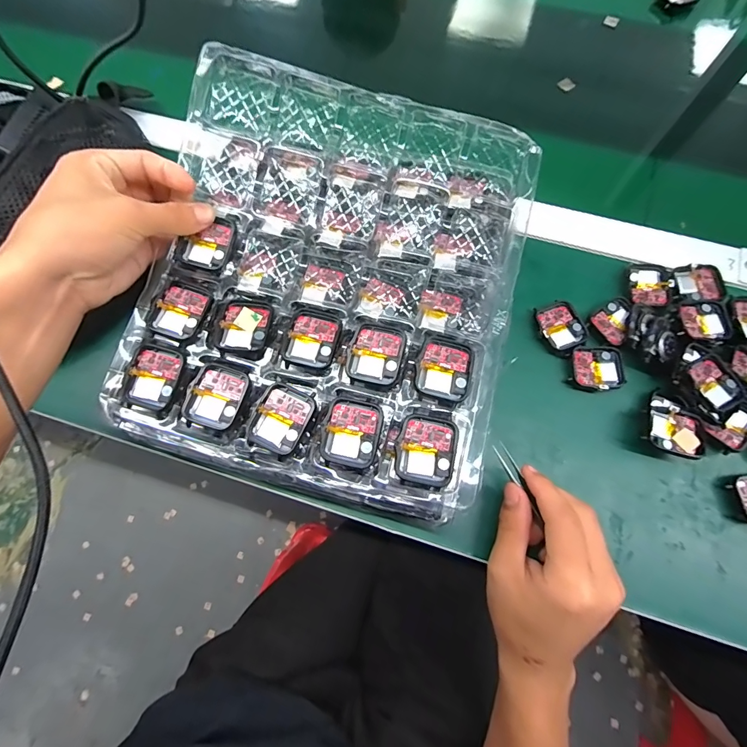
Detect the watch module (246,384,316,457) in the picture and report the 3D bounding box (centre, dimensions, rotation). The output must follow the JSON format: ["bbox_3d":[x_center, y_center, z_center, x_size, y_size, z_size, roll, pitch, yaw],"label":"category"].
[{"bbox_3d":[-0.061,0.030,0.259,0.036,0.004,0.043,24,75,8],"label":"watch module"}]

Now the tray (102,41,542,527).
[{"bbox_3d":[-0.029,-0.070,0.283,0.254,0.033,0.294,15,80,3],"label":"tray"}]

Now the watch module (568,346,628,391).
[{"bbox_3d":[0.192,-0.005,0.331,0.044,0.007,0.038,0,73,0],"label":"watch module"}]

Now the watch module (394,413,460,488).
[{"bbox_3d":[0.035,0.049,0.249,0.037,0.004,0.043,12,73,4],"label":"watch module"}]

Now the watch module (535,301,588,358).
[{"bbox_3d":[0.166,-0.040,0.343,0.038,0.007,0.046,-27,75,-8],"label":"watch module"}]

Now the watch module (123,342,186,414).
[{"bbox_3d":[-0.151,0.002,0.267,0.035,0.004,0.044,14,73,5],"label":"watch module"}]

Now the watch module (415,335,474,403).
[{"bbox_3d":[0.049,-0.004,0.264,0.036,0.004,0.042,13,73,4],"label":"watch module"}]

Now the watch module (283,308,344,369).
[{"bbox_3d":[-0.043,-0.025,0.277,0.035,0.004,0.044,10,73,3],"label":"watch module"}]

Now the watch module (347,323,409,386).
[{"bbox_3d":[0.003,-0.014,0.269,0.038,0.005,0.041,12,73,4],"label":"watch module"}]

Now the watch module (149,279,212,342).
[{"bbox_3d":[-0.138,-0.045,0.279,0.035,0.006,0.042,19,74,6],"label":"watch module"}]

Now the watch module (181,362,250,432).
[{"bbox_3d":[-0.107,0.016,0.266,0.038,0.007,0.043,18,74,6],"label":"watch module"}]

